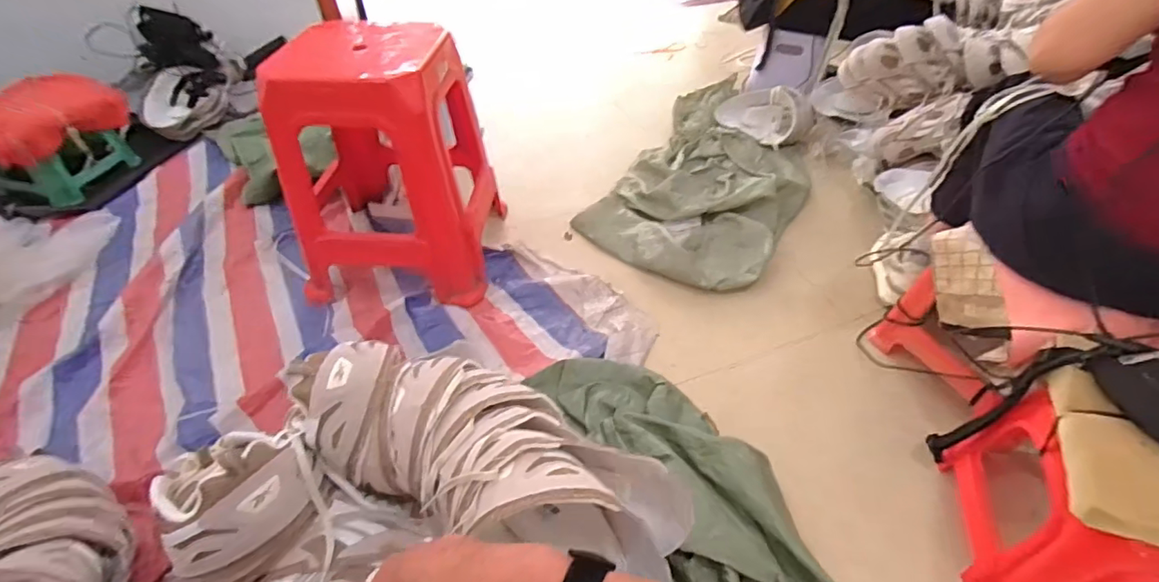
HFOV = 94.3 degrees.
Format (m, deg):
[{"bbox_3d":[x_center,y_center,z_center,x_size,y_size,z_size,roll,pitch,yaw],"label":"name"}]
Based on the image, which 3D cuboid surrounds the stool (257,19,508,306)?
[{"bbox_3d":[-0.409,-0.279,1.183,0.375,0.500,0.375,2,45,3],"label":"stool"}]

